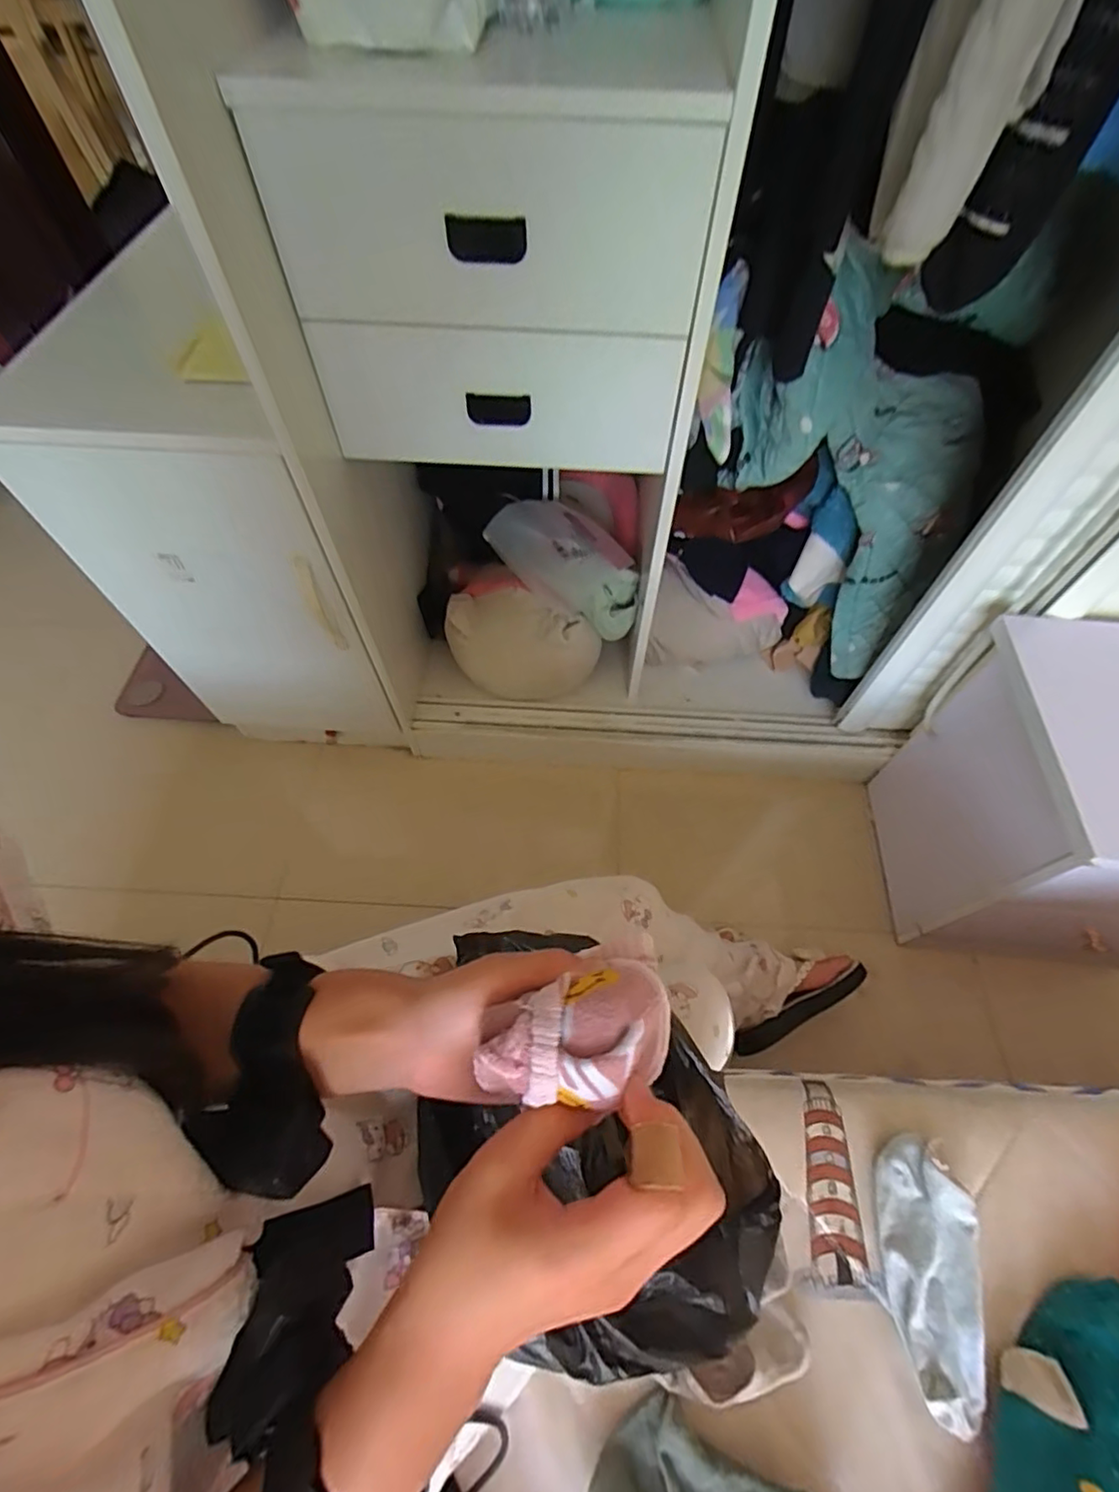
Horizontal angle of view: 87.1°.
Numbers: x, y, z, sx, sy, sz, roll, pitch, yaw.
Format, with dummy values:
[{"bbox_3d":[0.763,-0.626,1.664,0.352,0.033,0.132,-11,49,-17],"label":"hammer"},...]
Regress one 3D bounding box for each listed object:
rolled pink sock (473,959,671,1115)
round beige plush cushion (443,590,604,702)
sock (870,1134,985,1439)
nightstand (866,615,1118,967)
[{"bbox_3d":[0.008,0.119,0.238,0.079,0.026,0.046,-16,61,-10],"label":"rolled pink sock"},{"bbox_3d":[-0.064,-0.175,1.057,0.265,0.160,0.125,-1,60,-1],"label":"round beige plush cushion"},{"bbox_3d":[0.278,0.394,0.443,0.065,0.035,0.162,9,60,5],"label":"sock"},{"bbox_3d":[0.772,0.093,0.847,0.393,0.454,0.335,4,60,2],"label":"nightstand"}]

